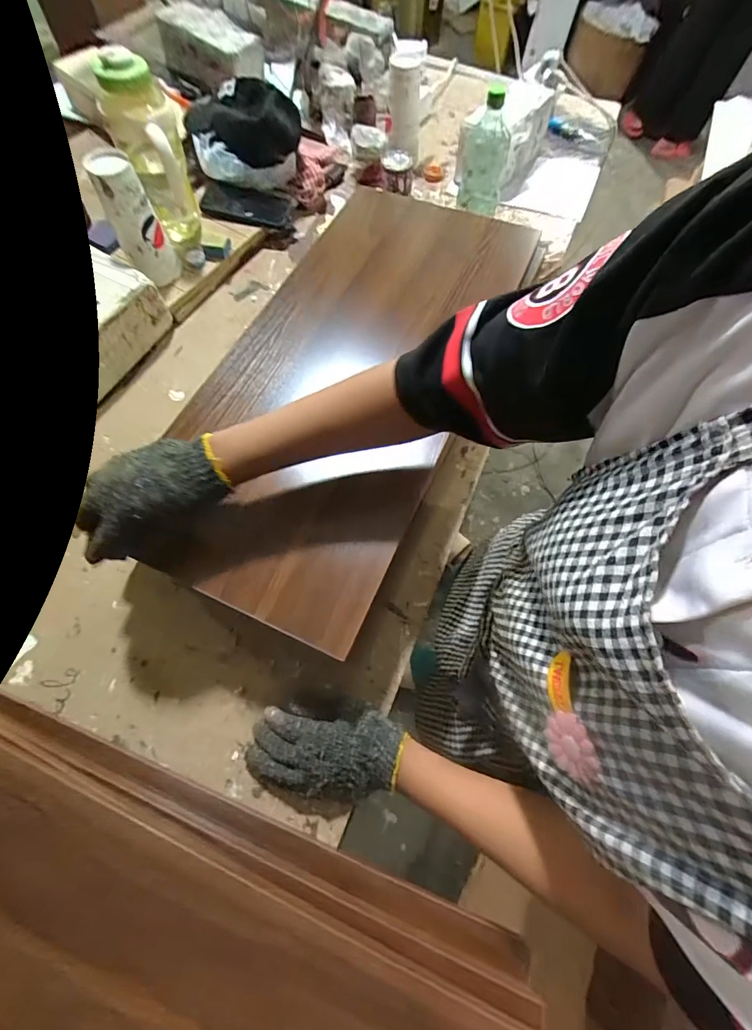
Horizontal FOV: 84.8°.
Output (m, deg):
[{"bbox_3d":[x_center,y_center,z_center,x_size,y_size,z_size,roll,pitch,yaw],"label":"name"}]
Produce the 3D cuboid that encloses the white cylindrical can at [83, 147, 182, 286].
[{"bbox_3d":[-0.399,-0.487,0.684,0.075,0.167,0.070,1,62,-2],"label":"white cylindrical can"}]

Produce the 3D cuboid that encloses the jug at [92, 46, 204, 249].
[{"bbox_3d":[-0.377,-0.602,0.717,0.096,0.253,0.123,-21,65,-13],"label":"jug"}]

